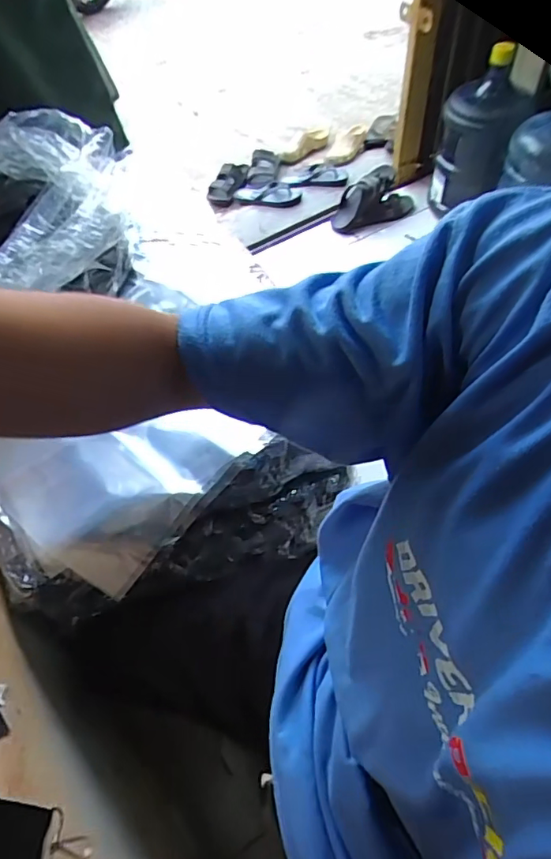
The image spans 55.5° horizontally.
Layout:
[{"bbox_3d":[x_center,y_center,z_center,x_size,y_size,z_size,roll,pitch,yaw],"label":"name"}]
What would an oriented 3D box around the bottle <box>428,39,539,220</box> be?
[{"bbox_3d":[0.613,-0.878,1.565,0.244,0.492,0.260,15,58,14],"label":"bottle"}]

